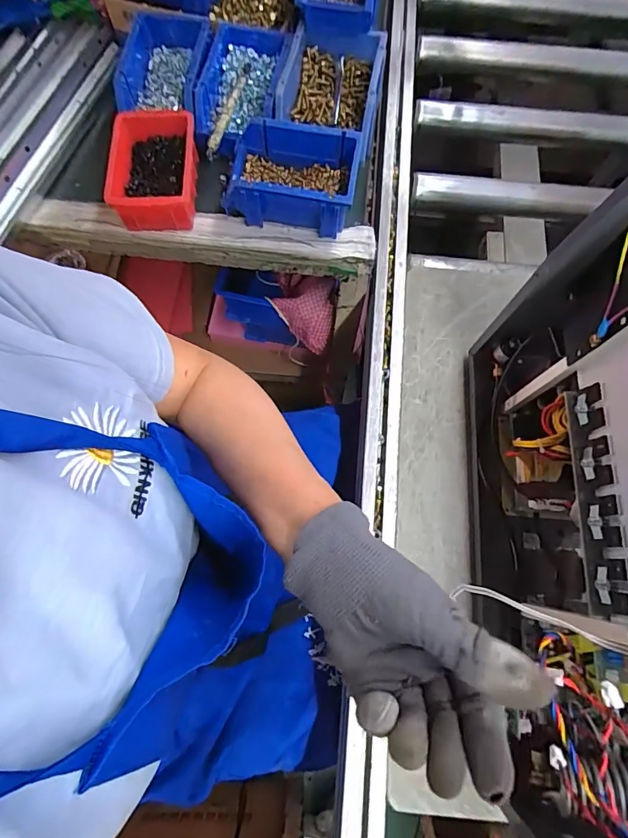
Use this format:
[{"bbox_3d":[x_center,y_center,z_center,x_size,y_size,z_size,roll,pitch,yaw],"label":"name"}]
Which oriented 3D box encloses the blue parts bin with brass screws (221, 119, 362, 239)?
[{"bbox_3d":[-0.026,-0.299,0.545,0.159,0.073,0.113,9,73,2],"label":"blue parts bin with brass screws"}]

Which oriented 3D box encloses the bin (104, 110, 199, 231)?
[{"bbox_3d":[-0.200,-0.312,0.553,0.097,0.057,0.144,-2,73,-1],"label":"bin"}]

